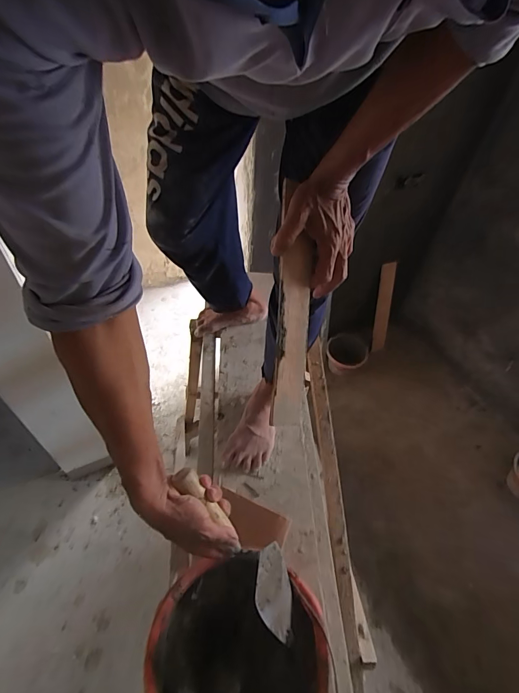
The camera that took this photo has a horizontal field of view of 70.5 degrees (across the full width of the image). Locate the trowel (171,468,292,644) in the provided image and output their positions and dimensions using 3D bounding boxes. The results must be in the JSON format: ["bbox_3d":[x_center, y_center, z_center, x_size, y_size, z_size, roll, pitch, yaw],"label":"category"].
[{"bbox_3d":[-0.018,0.265,0.480,0.076,0.046,0.272,-40,101,-32],"label":"trowel"}]

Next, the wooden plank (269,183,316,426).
[{"bbox_3d":[0.045,-0.054,0.474,0.047,0.011,0.306,4,88,-24],"label":"wooden plank"}]

